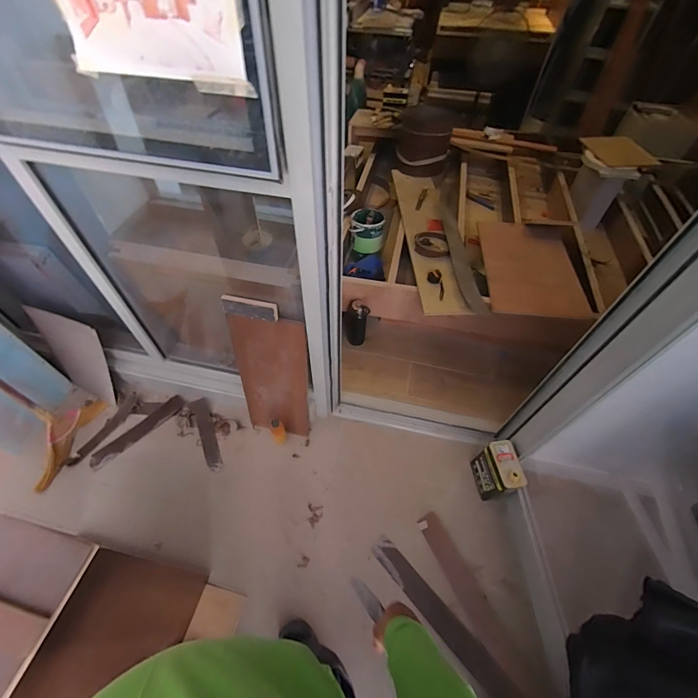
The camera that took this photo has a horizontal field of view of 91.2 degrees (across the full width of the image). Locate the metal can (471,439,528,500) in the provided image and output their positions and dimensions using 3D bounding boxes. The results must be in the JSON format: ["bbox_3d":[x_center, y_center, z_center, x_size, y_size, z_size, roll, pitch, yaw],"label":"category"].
[{"bbox_3d":[0.554,0.461,1.288,0.102,0.233,0.170,-7,54,-5],"label":"metal can"}]

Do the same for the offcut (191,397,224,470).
[{"bbox_3d":[-0.611,0.361,1.483,0.078,0.017,0.346,-23,57,-16],"label":"offcut"}]

